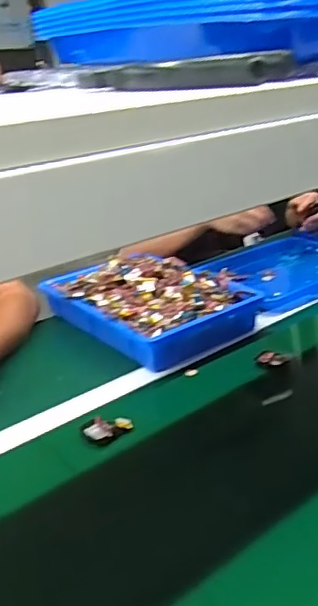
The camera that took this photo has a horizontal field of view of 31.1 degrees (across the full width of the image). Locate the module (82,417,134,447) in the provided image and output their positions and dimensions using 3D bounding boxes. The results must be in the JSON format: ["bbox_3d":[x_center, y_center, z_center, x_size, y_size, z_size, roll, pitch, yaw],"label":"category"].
[{"bbox_3d":[-0.064,0.158,0.725,0.057,0.017,0.033,-21,27,-34],"label":"module"}]

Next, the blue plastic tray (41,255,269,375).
[{"bbox_3d":[-0.028,-0.003,1.017,0.241,0.087,0.355,-23,28,-36],"label":"blue plastic tray"}]

